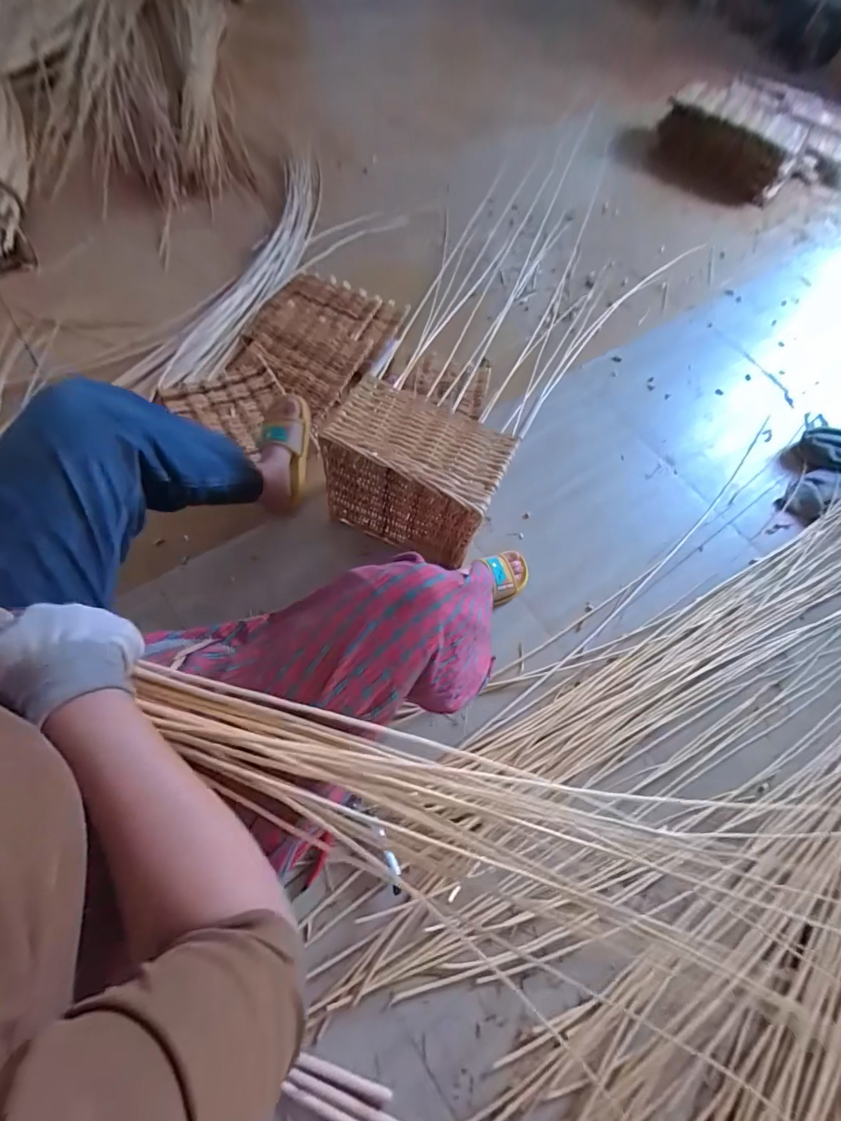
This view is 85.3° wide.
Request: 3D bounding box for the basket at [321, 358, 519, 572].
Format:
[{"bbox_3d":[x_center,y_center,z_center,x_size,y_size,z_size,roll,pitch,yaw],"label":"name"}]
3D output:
[{"bbox_3d":[-0.008,-0.153,0.900,0.306,0.272,0.170,24,64,6],"label":"basket"}]

